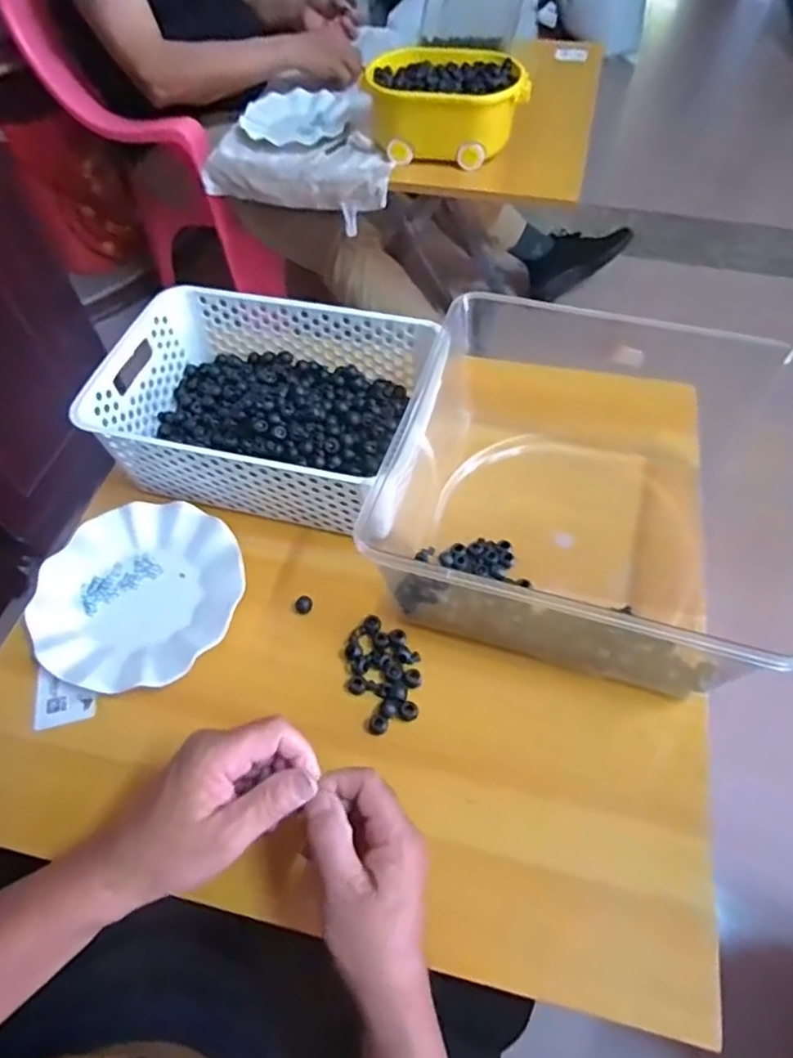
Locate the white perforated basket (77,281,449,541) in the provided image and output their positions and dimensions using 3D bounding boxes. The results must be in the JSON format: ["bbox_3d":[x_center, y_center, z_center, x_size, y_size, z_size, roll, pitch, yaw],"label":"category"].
[{"bbox_3d":[-0.128,-0.117,0.624,0.284,0.104,0.206,13,57,10],"label":"white perforated basket"}]

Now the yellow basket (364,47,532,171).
[{"bbox_3d":[0.077,-0.667,0.987,0.244,0.101,0.181,5,56,5],"label":"yellow basket"}]

